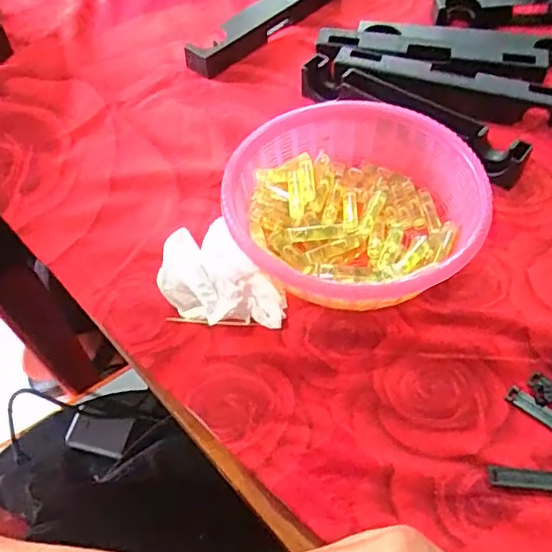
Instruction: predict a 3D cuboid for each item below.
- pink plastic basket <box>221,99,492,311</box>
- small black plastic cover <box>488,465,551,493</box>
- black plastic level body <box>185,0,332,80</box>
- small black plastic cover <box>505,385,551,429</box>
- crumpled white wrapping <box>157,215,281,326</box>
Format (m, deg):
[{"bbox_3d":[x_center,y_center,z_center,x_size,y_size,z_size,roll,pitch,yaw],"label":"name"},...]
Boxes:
[{"bbox_3d":[0.053,-0.051,0.399,0.162,0.051,0.150,-1,54,1],"label":"pink plastic basket"},{"bbox_3d":[0.138,0.108,0.309,0.046,0.004,0.012,5,54,5],"label":"small black plastic cover"},{"bbox_3d":[-0.006,-0.252,0.565,0.033,0.025,0.195,37,63,25],"label":"black plastic level body"},{"bbox_3d":[0.154,0.079,0.330,0.046,0.004,0.010,35,62,24],"label":"small black plastic cover"},{"bbox_3d":[-0.032,-0.001,0.360,0.081,0.055,0.066,35,62,24],"label":"crumpled white wrapping"}]

